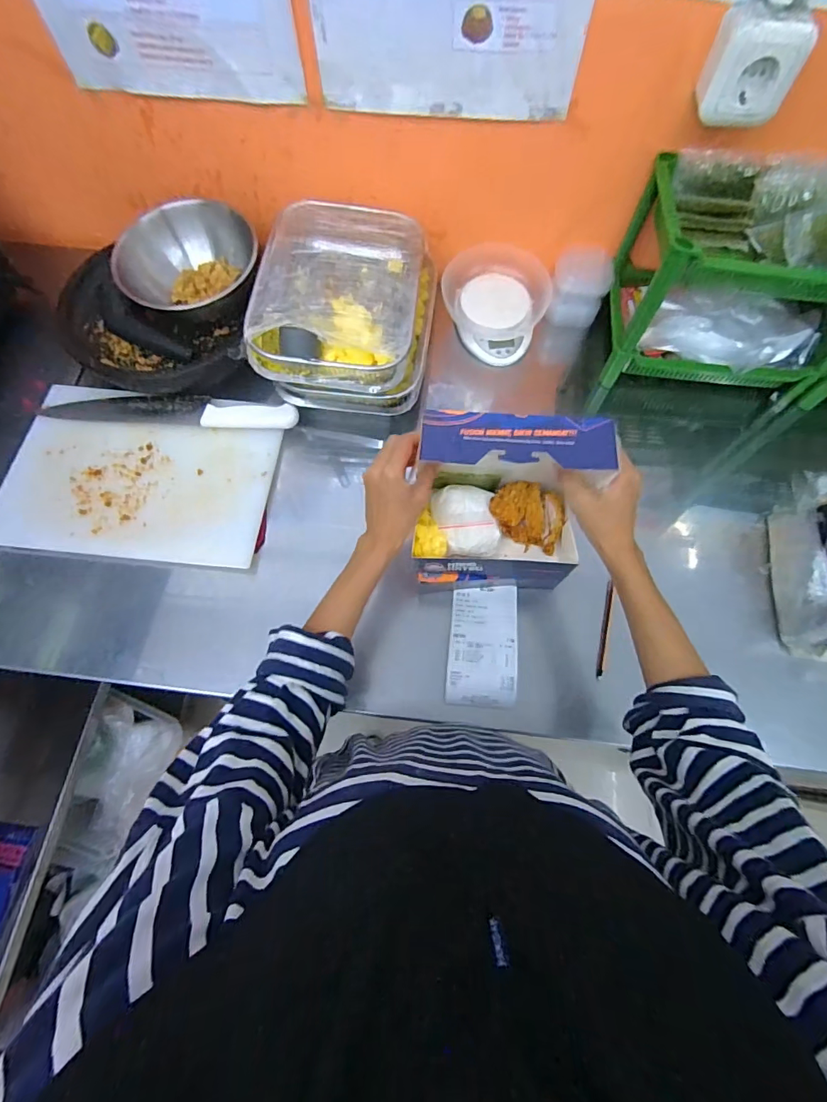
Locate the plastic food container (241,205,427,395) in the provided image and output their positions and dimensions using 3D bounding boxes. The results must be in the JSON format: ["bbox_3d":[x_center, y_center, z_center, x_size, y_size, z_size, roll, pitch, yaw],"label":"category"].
[{"bbox_3d":[-0.096,-0.341,0.637,0.209,0.089,0.268,5,69,1],"label":"plastic food container"}]

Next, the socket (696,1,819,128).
[{"bbox_3d":[0.345,-0.494,0.471,0.090,0.078,0.042,10,69,3],"label":"socket"}]

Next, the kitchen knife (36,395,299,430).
[{"bbox_3d":[-0.326,-0.193,0.633,0.330,0.017,0.043,2,69,0],"label":"kitchen knife"}]

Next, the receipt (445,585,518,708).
[{"bbox_3d":[0.083,0.107,0.544,0.078,0.027,0.143,6,69,2],"label":"receipt"}]

